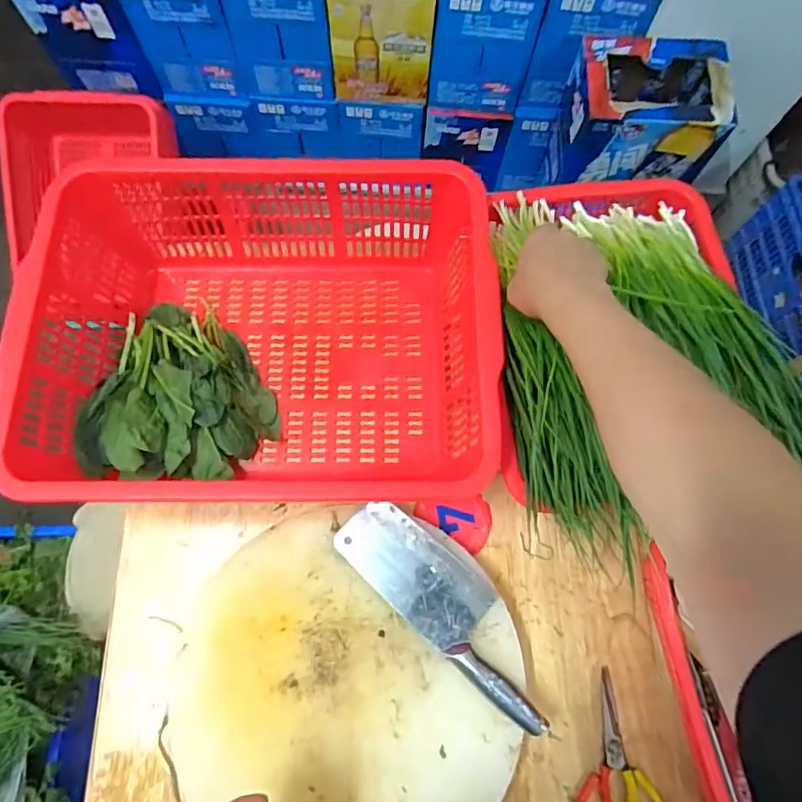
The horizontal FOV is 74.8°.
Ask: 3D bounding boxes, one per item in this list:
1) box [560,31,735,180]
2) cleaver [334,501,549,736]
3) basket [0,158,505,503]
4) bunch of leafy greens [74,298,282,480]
[{"bbox_3d":[0.515,-0.635,1.122,0.295,0.174,0.248,1,73,-1],"label":"box"},{"bbox_3d":[0.053,0.217,0.569,0.275,0.022,0.091,40,76,10],"label":"cleaver"},{"bbox_3d":[-0.150,-0.078,0.624,0.486,0.170,0.367,-1,73,-2],"label":"basket"},{"bbox_3d":[-0.265,-0.017,0.641,0.205,0.072,0.221,-3,73,-2],"label":"bunch of leafy greens"}]

